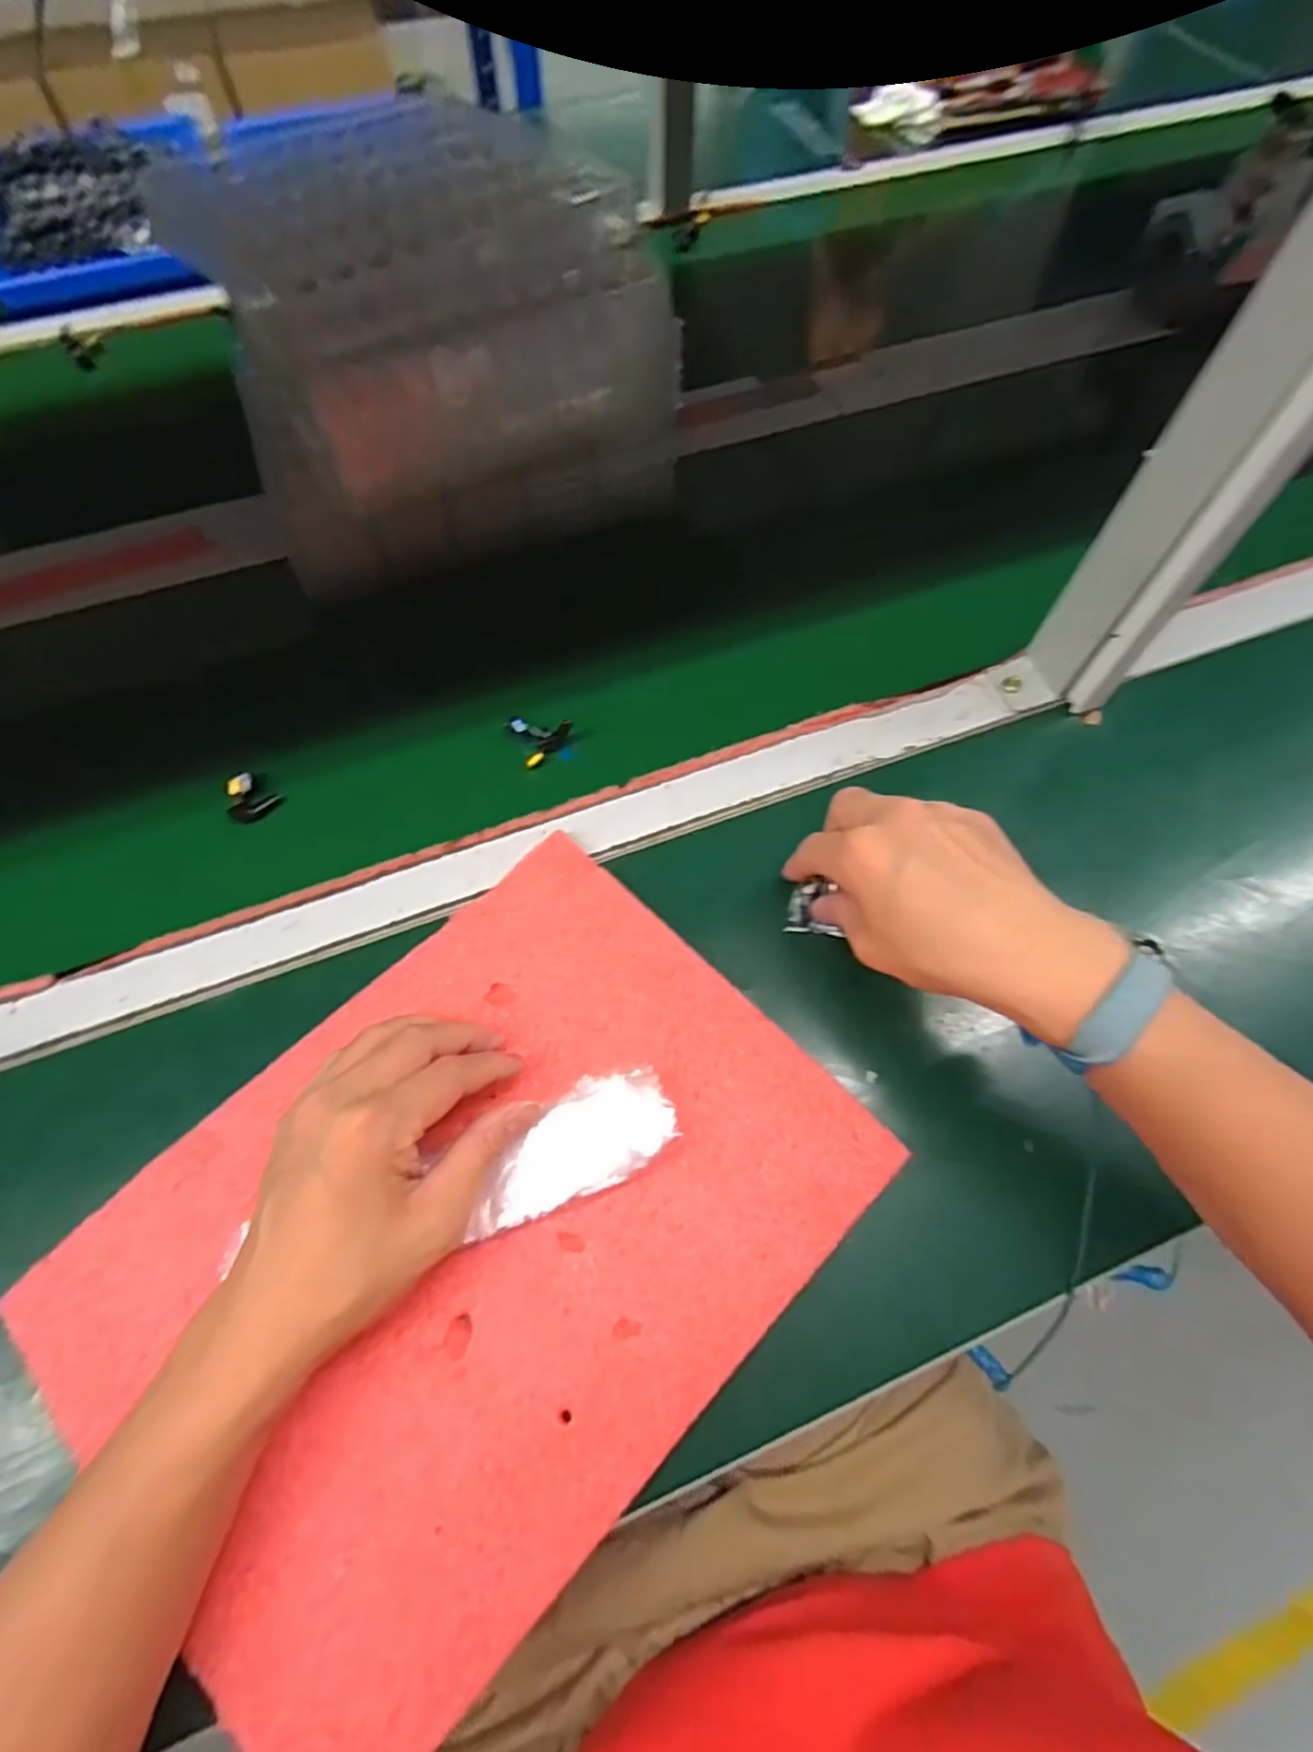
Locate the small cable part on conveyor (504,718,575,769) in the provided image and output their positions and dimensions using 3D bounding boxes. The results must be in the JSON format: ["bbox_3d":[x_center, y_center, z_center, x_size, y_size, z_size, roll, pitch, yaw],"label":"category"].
[{"bbox_3d":[-0.081,-0.089,0.479,0.044,0.016,0.031,12,65,5],"label":"small cable part on conveyor"}]

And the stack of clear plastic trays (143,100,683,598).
[{"bbox_3d":[-0.164,-0.397,0.536,0.297,0.172,0.261,-19,66,-10],"label":"stack of clear plastic trays"}]

